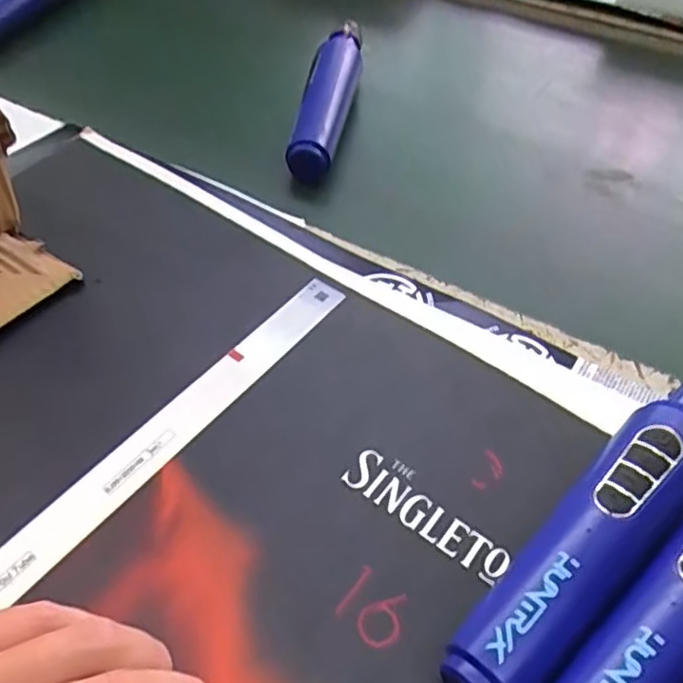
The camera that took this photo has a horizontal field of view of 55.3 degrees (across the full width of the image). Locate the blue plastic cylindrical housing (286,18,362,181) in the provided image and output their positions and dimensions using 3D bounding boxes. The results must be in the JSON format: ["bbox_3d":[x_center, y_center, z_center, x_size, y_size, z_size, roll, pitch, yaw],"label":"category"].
[{"bbox_3d":[-0.011,-0.200,0.524,0.039,0.032,0.209,8,49,6],"label":"blue plastic cylindrical housing"}]

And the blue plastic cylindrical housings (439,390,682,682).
[{"bbox_3d":[0.106,0.079,0.265,0.036,0.044,0.173,37,58,27],"label":"blue plastic cylindrical housings"}]

